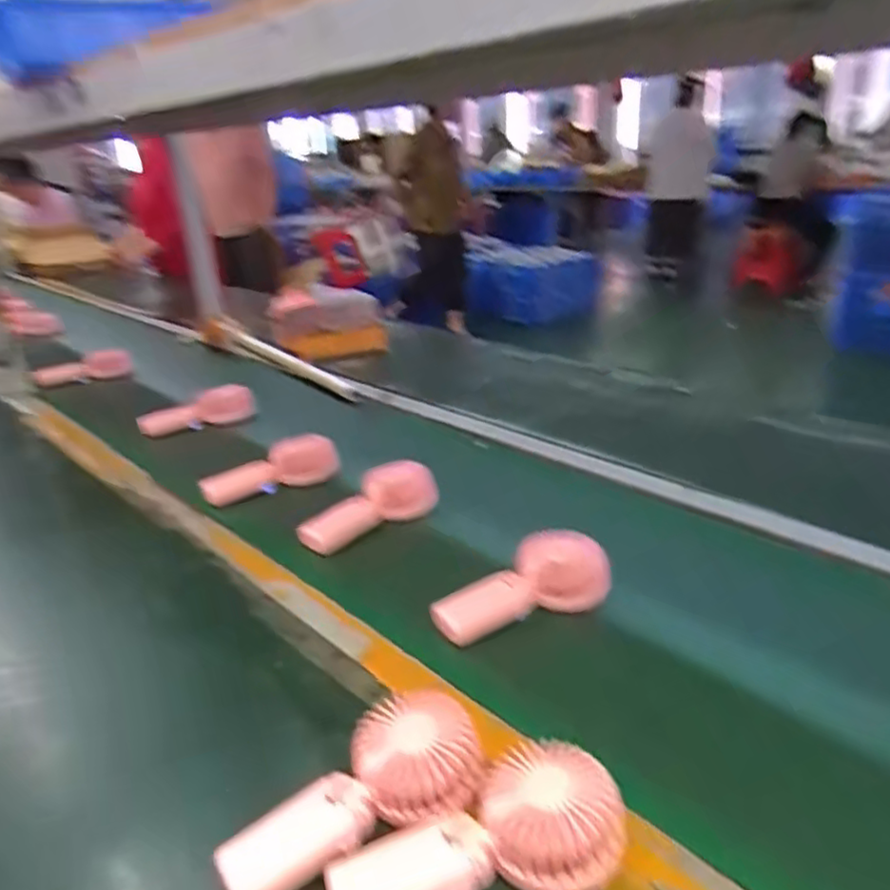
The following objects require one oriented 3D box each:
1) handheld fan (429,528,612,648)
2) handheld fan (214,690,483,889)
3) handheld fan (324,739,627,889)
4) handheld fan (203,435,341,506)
[{"bbox_3d":[0.072,0.134,0.665,0.179,0.049,0.073,-11,25,-15],"label":"handheld fan"},{"bbox_3d":[-0.064,0.231,0.458,0.180,0.043,0.082,-14,25,-22],"label":"handheld fan"},{"bbox_3d":[0.019,0.243,0.424,0.183,0.040,0.085,-7,24,-7],"label":"handheld fan"},{"bbox_3d":[-0.243,0.036,0.942,0.186,0.066,0.040,-11,25,-14],"label":"handheld fan"}]

